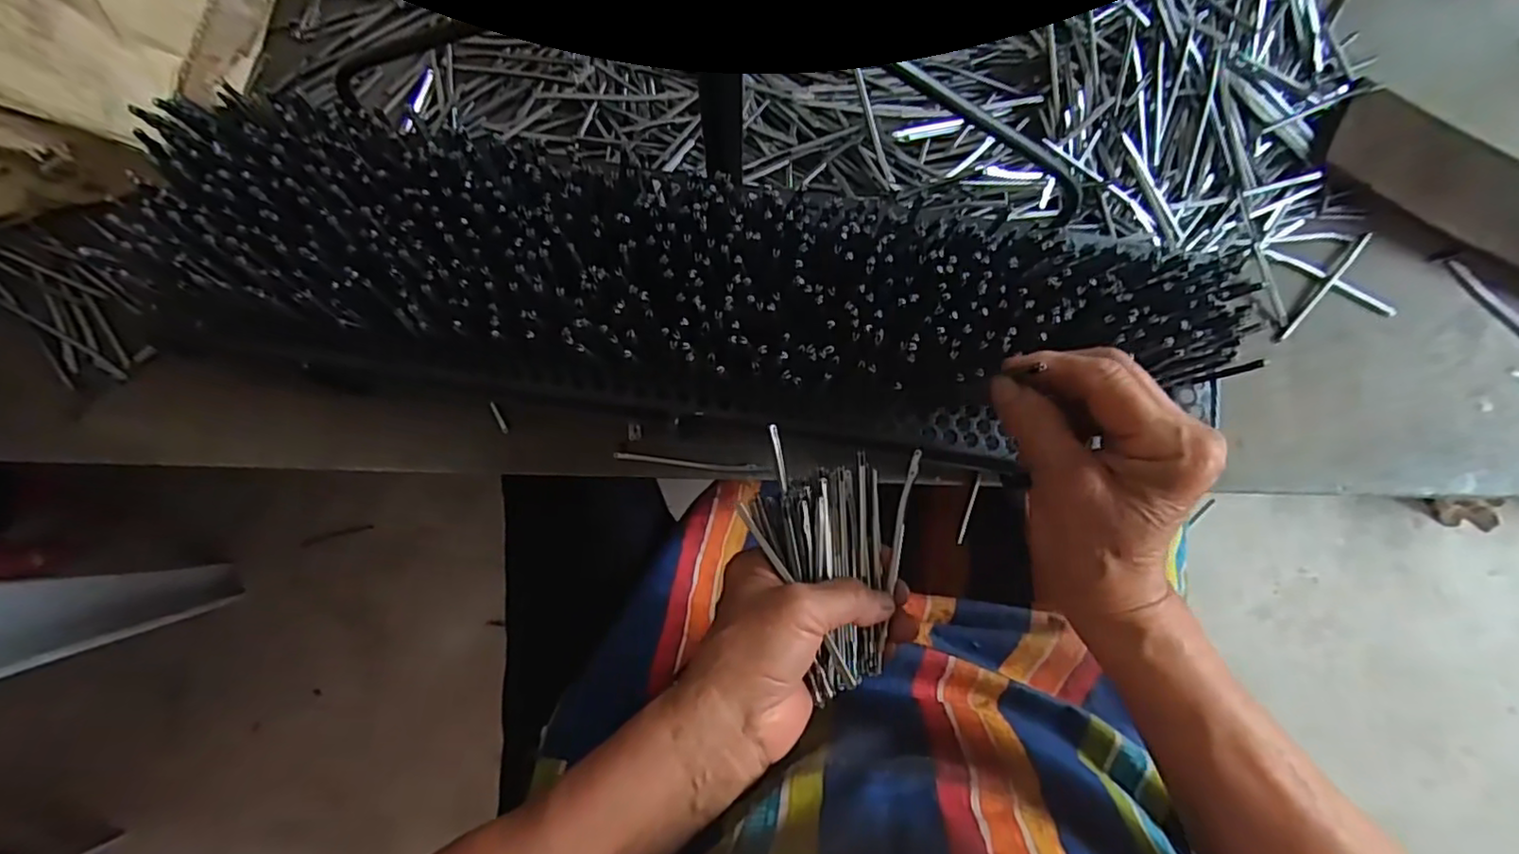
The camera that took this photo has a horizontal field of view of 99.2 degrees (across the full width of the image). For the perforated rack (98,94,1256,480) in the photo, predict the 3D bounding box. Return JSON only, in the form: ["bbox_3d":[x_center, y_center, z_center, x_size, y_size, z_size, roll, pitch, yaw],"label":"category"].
[{"bbox_3d":[-0.040,-0.068,0.354,0.599,0.069,0.136,10,84,-2],"label":"perforated rack"}]

